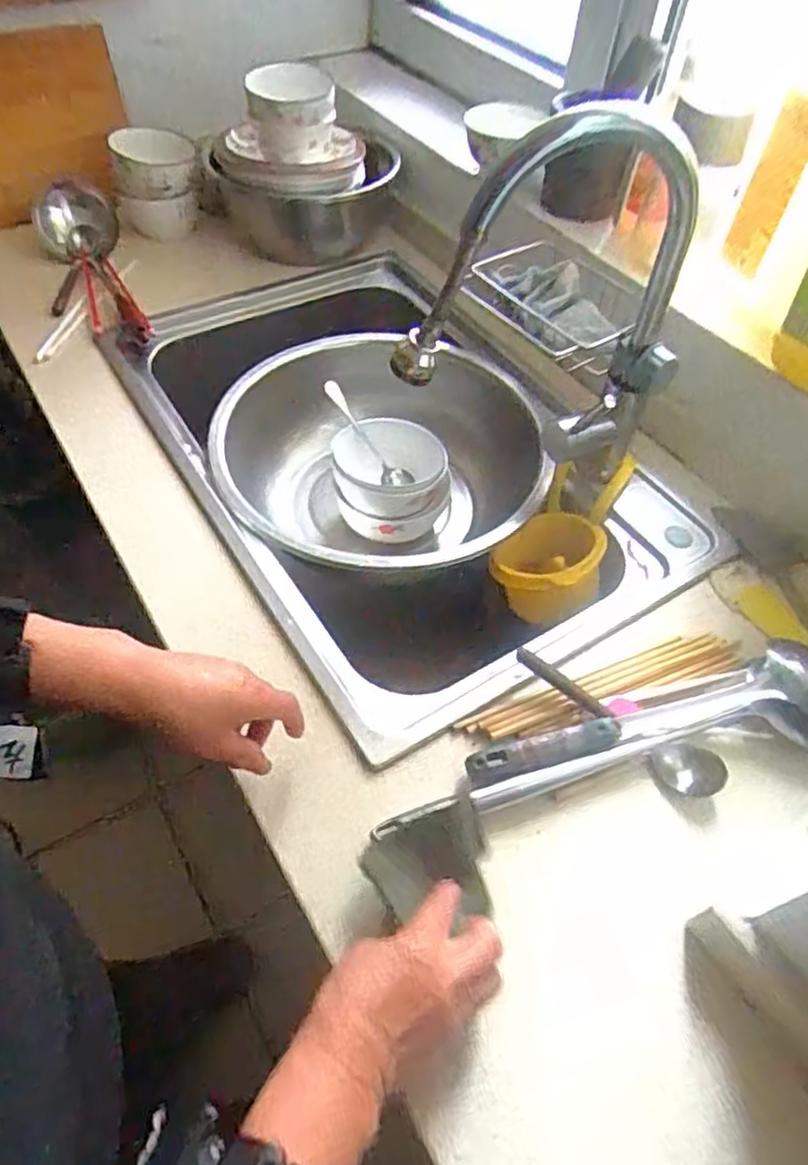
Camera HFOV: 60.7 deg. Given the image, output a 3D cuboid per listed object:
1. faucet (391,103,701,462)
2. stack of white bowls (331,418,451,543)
[{"bbox_3d":[0.126,-0.228,0.606,0.256,0.305,0.096,-16,55,-17],"label":"faucet"},{"bbox_3d":[-0.015,-0.122,0.824,0.137,0.095,0.138,4,52,-2],"label":"stack of white bowls"}]

